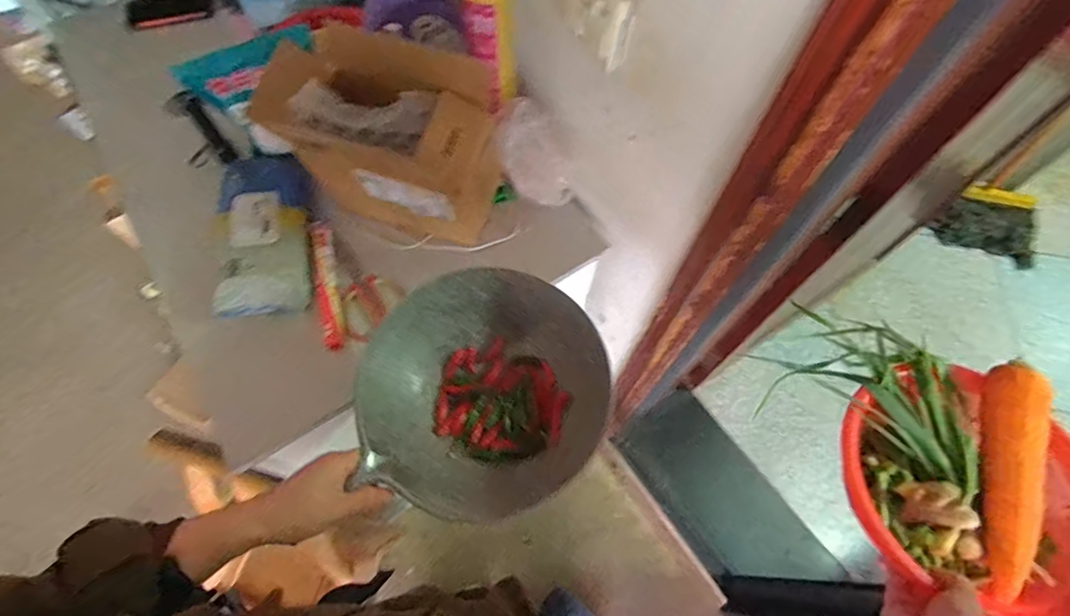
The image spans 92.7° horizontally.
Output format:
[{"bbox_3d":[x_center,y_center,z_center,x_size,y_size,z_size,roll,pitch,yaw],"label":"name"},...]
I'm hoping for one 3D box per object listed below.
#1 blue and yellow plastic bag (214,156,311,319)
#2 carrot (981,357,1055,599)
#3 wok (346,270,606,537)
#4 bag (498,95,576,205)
[{"bbox_3d":[-0.401,-0.123,0.743,0.133,0.056,0.269,-14,68,-6],"label":"blue and yellow plastic bag"},{"bbox_3d":[0.473,0.165,0.504,0.039,0.051,0.223,15,67,6],"label":"carrot"},{"bbox_3d":[-0.053,0.086,0.511,0.231,0.075,0.232,0,67,-1],"label":"wok"},{"bbox_3d":[0.006,-0.229,0.757,0.114,0.119,0.104,17,68,7],"label":"bag"}]

